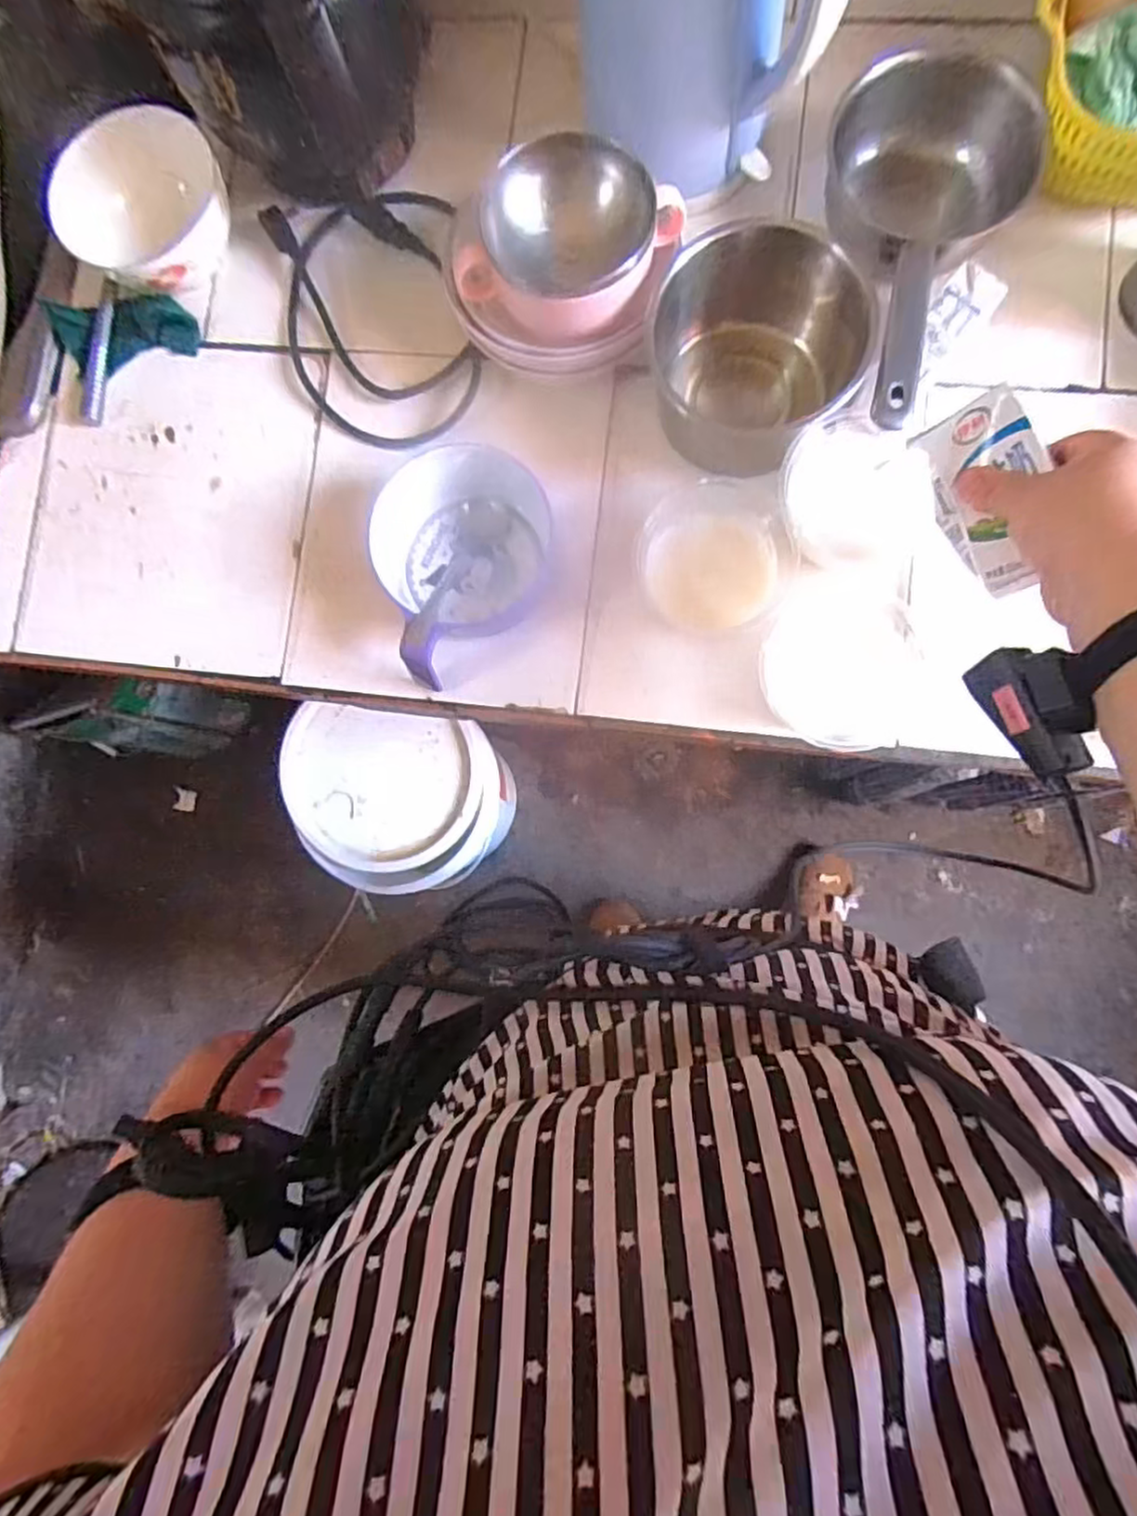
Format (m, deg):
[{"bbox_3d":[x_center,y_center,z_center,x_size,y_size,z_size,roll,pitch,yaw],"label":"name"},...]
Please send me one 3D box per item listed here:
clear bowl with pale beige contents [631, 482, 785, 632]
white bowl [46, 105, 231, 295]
[{"bbox_3d":[0.109,-0.153,0.529,0.106,0.047,0.110,0,87,4],"label":"clear bowl with pale beige contents"},{"bbox_3d":[-0.353,-0.464,0.586,0.125,0.081,0.144,45,91,5],"label":"white bowl"}]

